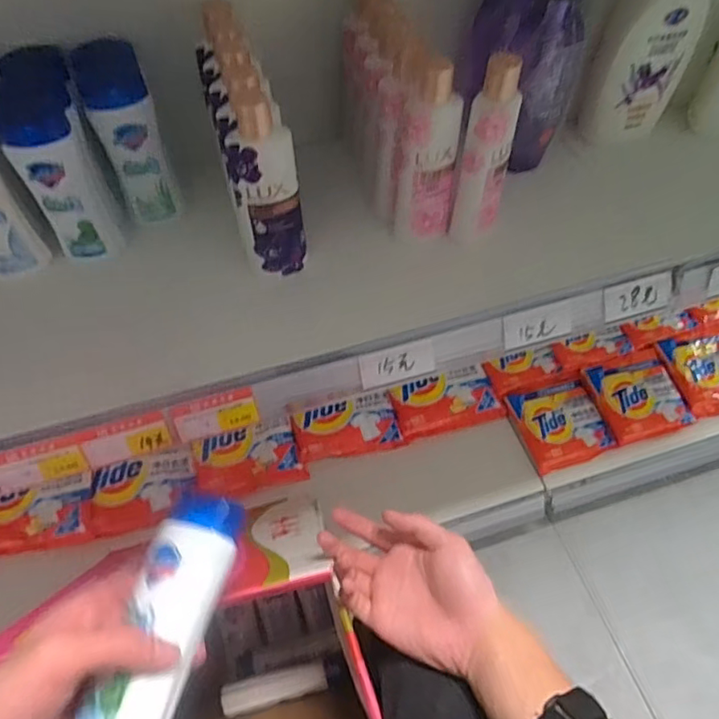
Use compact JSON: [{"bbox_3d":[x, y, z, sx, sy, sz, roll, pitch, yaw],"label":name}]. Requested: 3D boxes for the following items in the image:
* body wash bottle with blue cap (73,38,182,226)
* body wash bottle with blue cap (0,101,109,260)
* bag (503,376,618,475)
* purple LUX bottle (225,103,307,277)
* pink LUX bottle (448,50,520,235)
[{"bbox_3d":[-0.211,-0.207,0.522,0.052,0.155,0.050,-18,58,-12],"label":"body wash bottle with blue cap"},{"bbox_3d":[-0.271,-0.160,0.507,0.056,0.139,0.062,-27,60,-17],"label":"body wash bottle with blue cap"},{"bbox_3d":[0.361,0.118,1.007,0.159,0.023,0.143,-15,57,-10],"label":"bag"},{"bbox_3d":[-0.077,-0.140,0.483,0.054,0.155,0.032,-6,56,-4],"label":"purple LUX bottle"},{"bbox_3d":[0.114,-0.181,0.509,0.045,0.159,0.042,15,57,10],"label":"pink LUX bottle"}]

